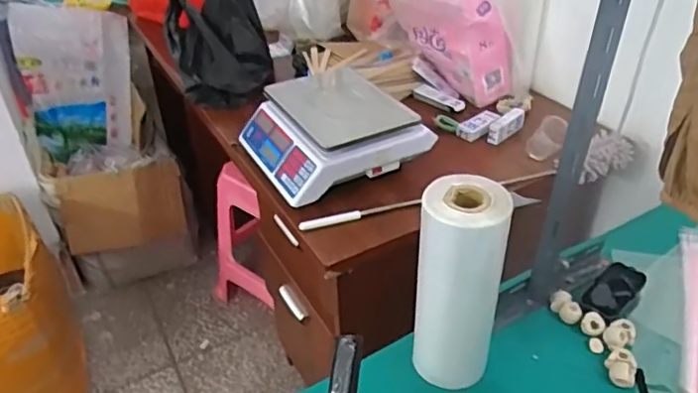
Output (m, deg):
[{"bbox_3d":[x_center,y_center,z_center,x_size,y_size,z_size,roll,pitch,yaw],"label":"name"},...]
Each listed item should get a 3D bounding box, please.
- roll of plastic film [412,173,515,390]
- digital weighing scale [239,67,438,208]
[{"bbox_3d":[0.124,0.102,0.664,0.089,0.254,0.078,12,38,18],"label":"roll of plastic film"},{"bbox_3d":[-0.040,-0.133,1.116,0.277,0.106,0.288,-19,40,-23],"label":"digital weighing scale"}]

